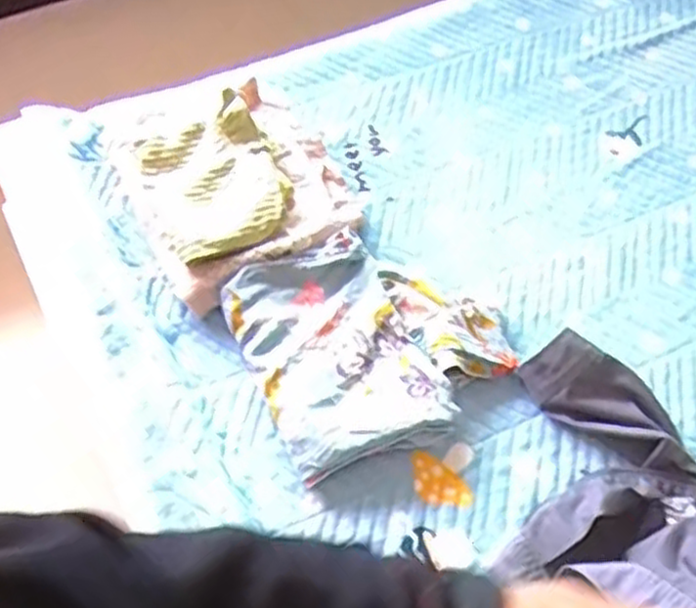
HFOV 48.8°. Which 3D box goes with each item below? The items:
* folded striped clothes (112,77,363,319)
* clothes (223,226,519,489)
[{"bbox_3d":[-0.145,-0.168,0.969,0.258,0.090,0.290,-26,64,-17],"label":"folded striped clothes"},{"bbox_3d":[0.033,0.040,0.902,0.295,0.052,0.267,-23,63,-15],"label":"clothes"}]

